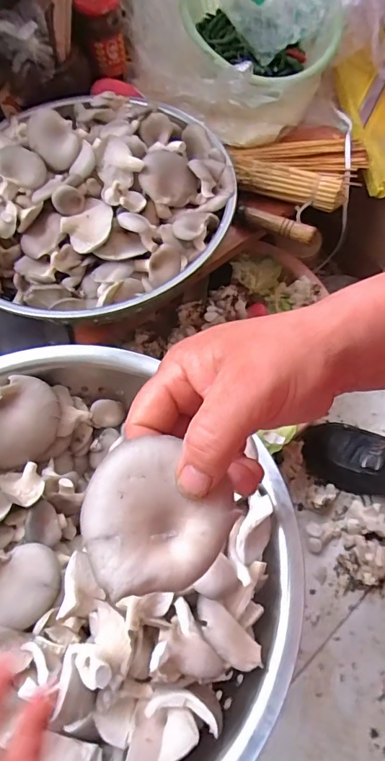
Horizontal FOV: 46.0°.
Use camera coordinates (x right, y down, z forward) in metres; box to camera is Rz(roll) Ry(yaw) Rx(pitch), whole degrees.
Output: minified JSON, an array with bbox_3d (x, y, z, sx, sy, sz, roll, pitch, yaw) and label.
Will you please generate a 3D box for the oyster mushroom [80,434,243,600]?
[{"bbox_3d":[-0.019,0.063,0.212,0.064,0.022,0.068,-1,60,2],"label":"oyster mushroom"}]

